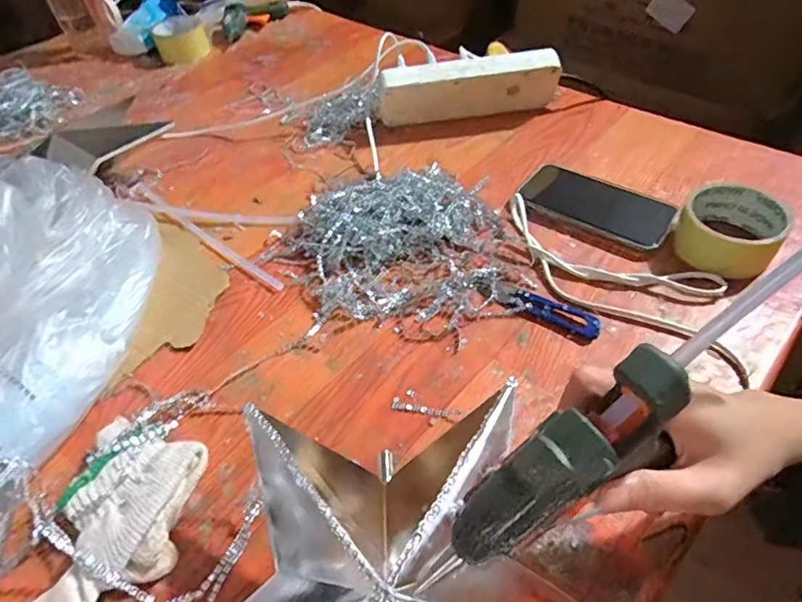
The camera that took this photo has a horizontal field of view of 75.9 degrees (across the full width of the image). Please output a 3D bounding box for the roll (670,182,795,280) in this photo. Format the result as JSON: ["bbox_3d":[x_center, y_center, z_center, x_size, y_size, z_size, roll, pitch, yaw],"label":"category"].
[{"bbox_3d":[0.301,-0.066,0.474,0.082,0.044,0.089,-2,48,3],"label":"roll"}]

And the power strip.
[{"bbox_3d":[0.083,-0.265,0.644,0.226,0.071,0.048,-6,48,-1],"label":"power strip"}]

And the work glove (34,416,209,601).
[{"bbox_3d":[-0.184,0.139,0.347,0.080,0.029,0.123,-1,48,4],"label":"work glove"}]

